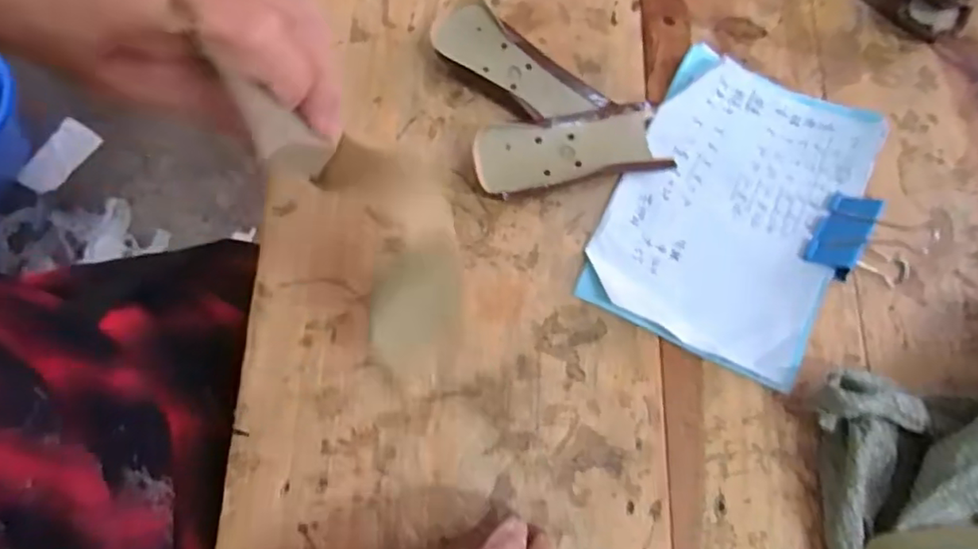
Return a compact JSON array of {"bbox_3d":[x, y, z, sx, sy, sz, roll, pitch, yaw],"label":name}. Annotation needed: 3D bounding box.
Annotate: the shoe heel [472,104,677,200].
[{"bbox_3d":[0.050,-0.077,0.353,0.118,0.021,0.042,-13,73,-5],"label":"shoe heel"}]

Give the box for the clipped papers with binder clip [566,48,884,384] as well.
[{"bbox_3d":[0.151,-0.042,0.349,0.135,0.018,0.188,27,74,7],"label":"clipped papers with binder clip"}]

